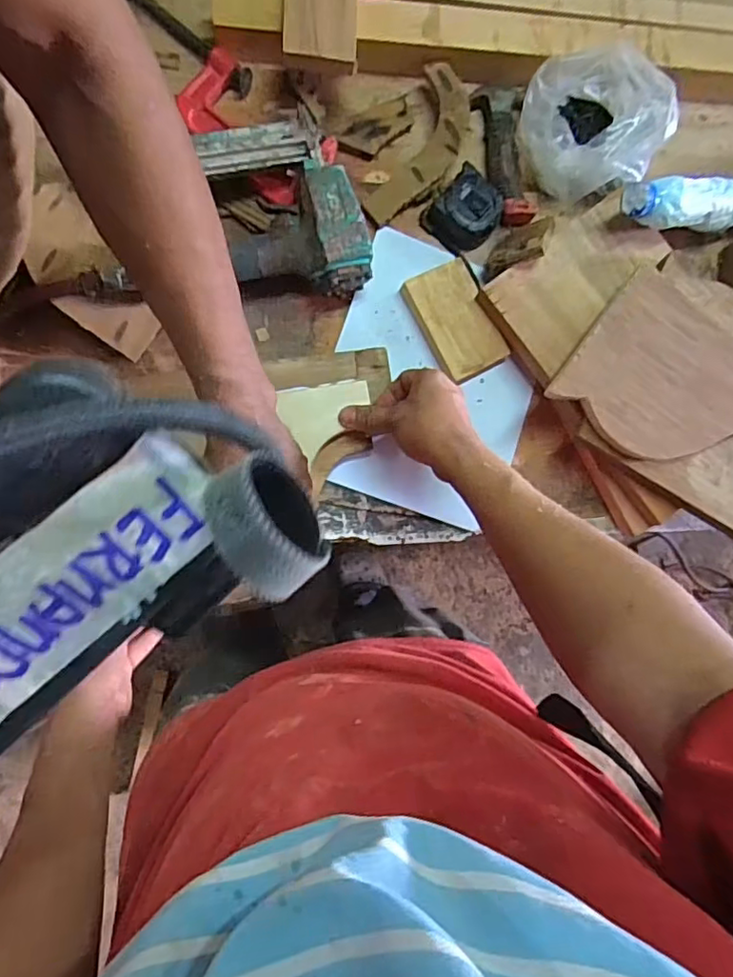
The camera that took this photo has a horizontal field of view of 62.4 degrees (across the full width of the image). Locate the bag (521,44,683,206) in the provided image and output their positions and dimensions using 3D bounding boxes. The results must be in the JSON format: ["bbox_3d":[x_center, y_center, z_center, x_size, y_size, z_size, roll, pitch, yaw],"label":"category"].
[{"bbox_3d":[0.232,-0.387,0.641,0.122,0.081,0.135,-31,86,-8],"label":"bag"}]

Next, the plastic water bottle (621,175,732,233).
[{"bbox_3d":[0.343,-0.300,0.641,0.180,0.039,0.046,-12,83,-28],"label":"plastic water bottle"}]

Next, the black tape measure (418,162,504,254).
[{"bbox_3d":[0.107,-0.296,0.654,0.073,0.039,0.066,-44,87,-8],"label":"black tape measure"}]

